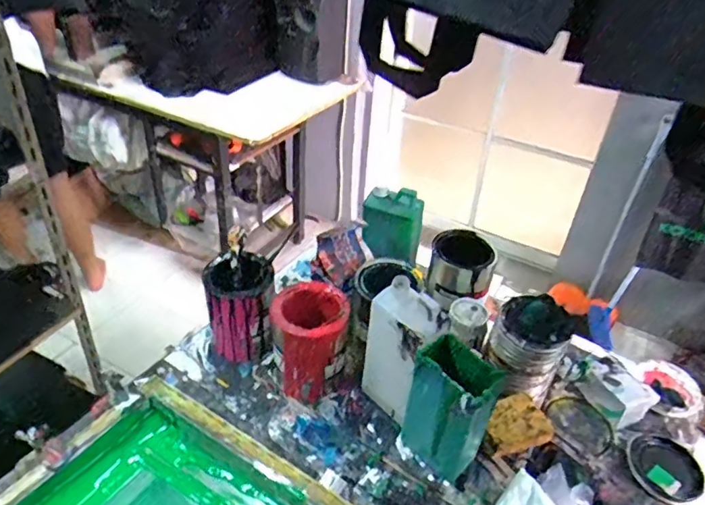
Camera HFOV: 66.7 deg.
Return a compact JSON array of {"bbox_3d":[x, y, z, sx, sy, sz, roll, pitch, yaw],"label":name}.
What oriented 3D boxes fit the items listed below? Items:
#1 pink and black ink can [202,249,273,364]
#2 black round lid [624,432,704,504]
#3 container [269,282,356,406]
[{"bbox_3d":[-0.180,0.086,0.860,0.097,0.151,0.100,3,40,-2],"label":"pink and black ink can"},{"bbox_3d":[0.450,0.307,0.771,0.106,0.014,0.100,3,40,-2],"label":"black round lid"},{"bbox_3d":[-0.062,0.132,0.802,0.112,0.141,0.121,-6,41,-12],"label":"container"}]

